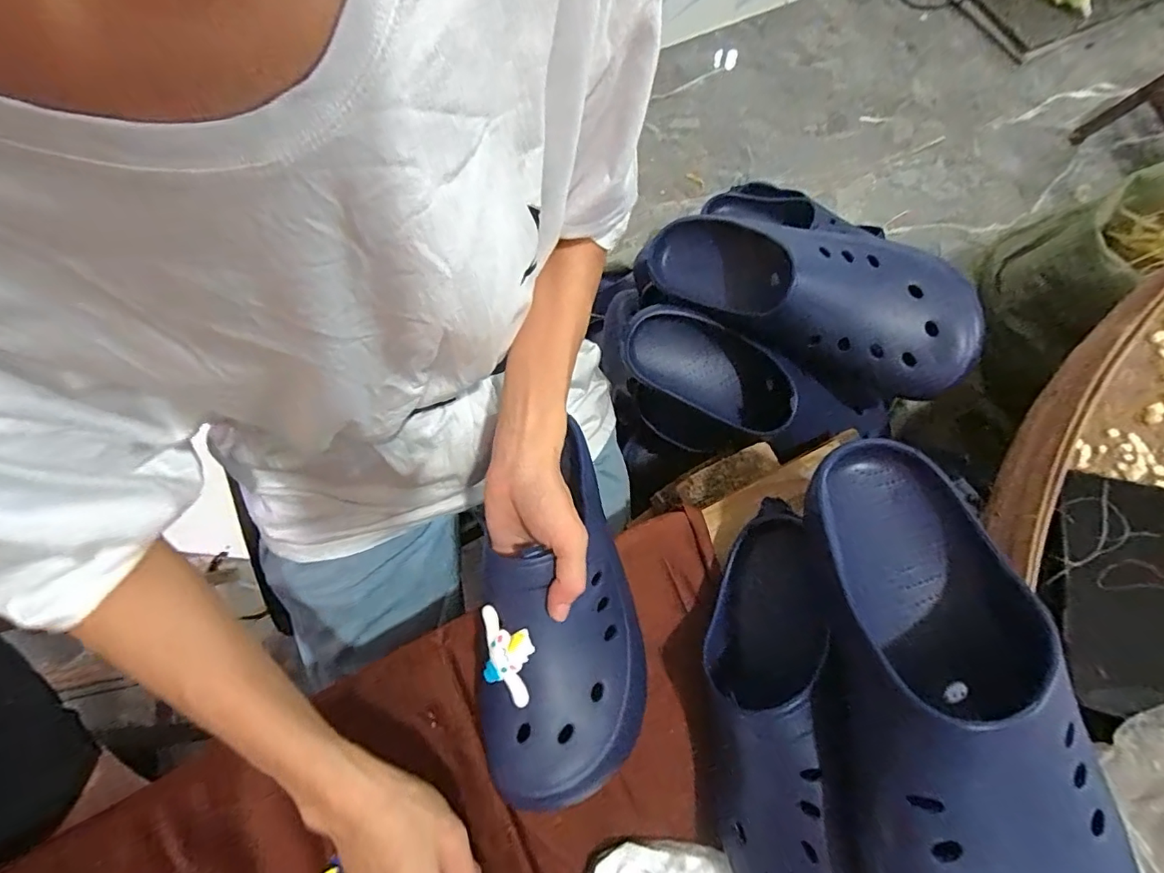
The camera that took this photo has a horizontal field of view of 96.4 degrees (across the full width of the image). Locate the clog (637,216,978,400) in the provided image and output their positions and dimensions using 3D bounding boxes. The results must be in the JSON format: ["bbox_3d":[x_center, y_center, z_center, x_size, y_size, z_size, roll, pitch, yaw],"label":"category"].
[{"bbox_3d":[0.200,-0.137,0.491,0.303,0.117,0.108,34,75,32],"label":"clog"}]

